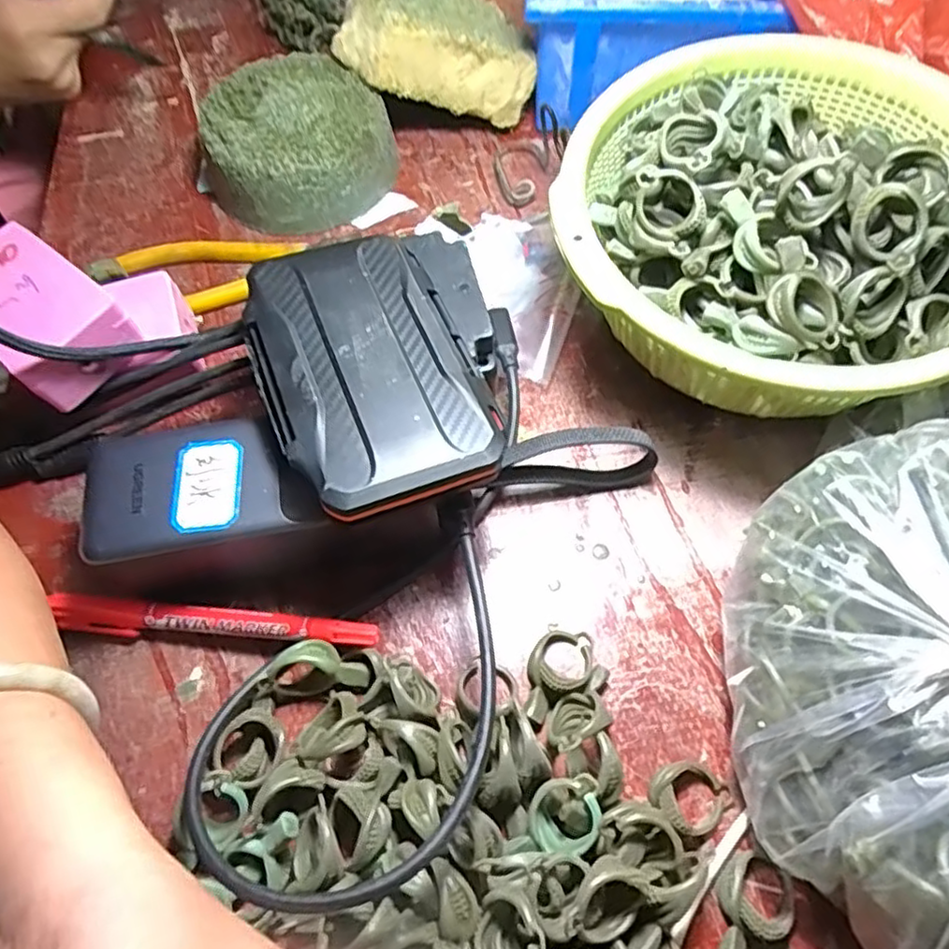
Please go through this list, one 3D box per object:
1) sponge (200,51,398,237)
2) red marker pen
[{"bbox_3d":[-0.103,-0.190,0.384,0.094,0.044,0.098,-1,61,2],"label":"sponge"},{"bbox_3d":[-0.104,0.062,0.269,0.133,0.015,0.013,4,62,5],"label":"red marker pen"}]

